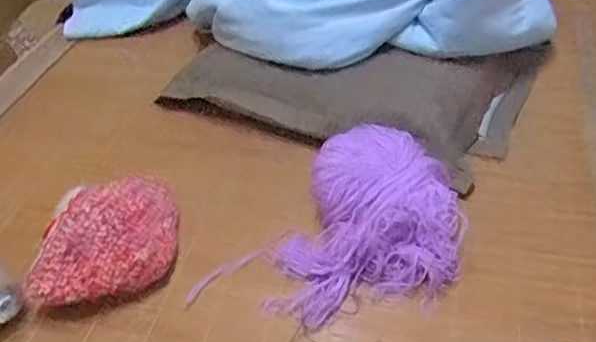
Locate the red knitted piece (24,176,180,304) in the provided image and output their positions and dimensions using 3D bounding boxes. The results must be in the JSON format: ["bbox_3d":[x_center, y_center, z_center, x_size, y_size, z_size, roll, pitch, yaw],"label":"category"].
[{"bbox_3d":[-0.206,0.068,0.667,0.142,0.068,0.150,-8,43,-3],"label":"red knitted piece"}]

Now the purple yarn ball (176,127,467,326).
[{"bbox_3d":[0.055,0.066,0.644,0.196,0.082,0.275,32,54,33],"label":"purple yarn ball"}]

